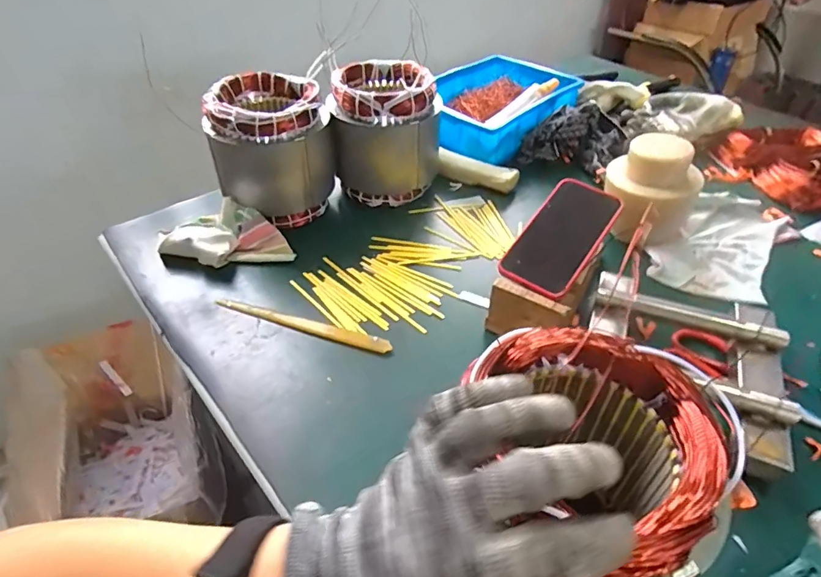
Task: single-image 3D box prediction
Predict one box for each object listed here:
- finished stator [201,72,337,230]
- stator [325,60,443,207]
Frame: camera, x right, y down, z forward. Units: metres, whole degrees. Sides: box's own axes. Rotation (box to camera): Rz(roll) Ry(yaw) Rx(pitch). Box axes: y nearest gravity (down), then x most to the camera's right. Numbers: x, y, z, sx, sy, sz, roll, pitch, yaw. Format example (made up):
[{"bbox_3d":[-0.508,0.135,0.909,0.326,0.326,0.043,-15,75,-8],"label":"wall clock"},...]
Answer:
[{"bbox_3d":[-0.183,-0.181,0.654,0.150,0.173,0.135,-12,44,-13],"label":"finished stator"},{"bbox_3d":[-0.034,-0.222,0.701,0.148,0.167,0.130,-3,43,-3],"label":"stator"}]

